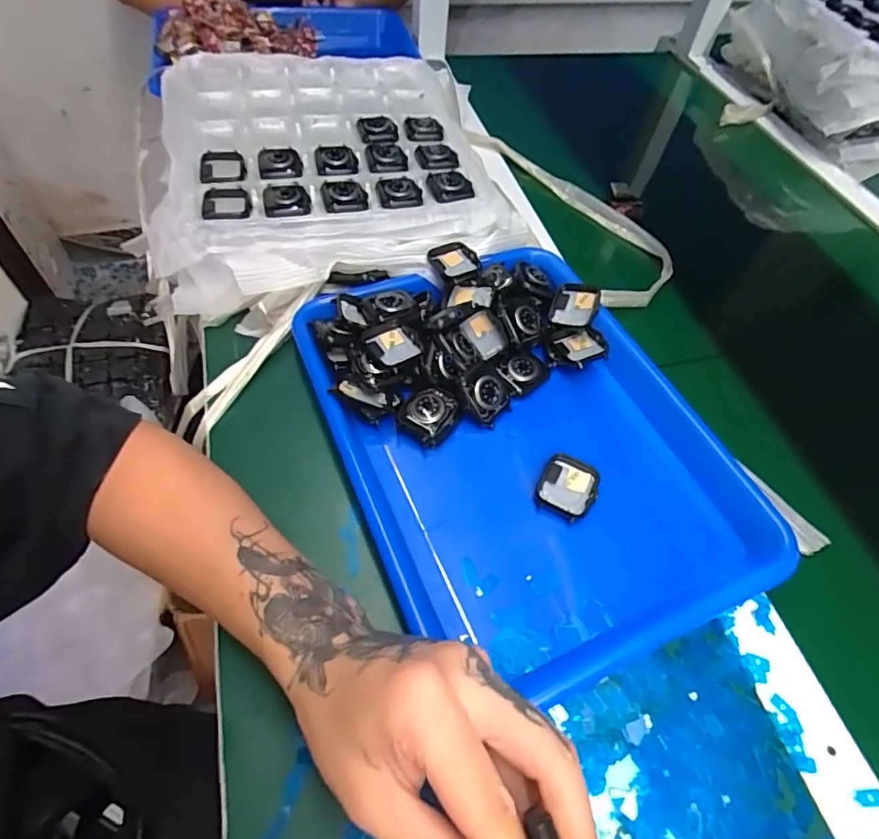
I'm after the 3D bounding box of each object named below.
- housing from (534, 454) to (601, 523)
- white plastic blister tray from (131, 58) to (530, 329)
[{"bbox_3d":[0.089,0.049,0.369,0.039,0.014,0.043,29,58,15],"label":"housing"},{"bbox_3d":[-0.108,-0.267,0.536,0.333,0.045,0.375,-7,56,-9],"label":"white plastic blister tray"}]

